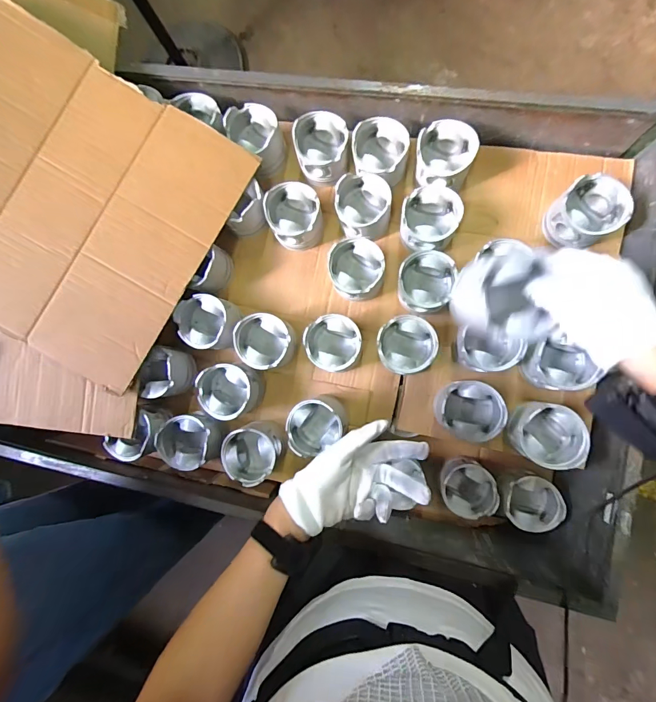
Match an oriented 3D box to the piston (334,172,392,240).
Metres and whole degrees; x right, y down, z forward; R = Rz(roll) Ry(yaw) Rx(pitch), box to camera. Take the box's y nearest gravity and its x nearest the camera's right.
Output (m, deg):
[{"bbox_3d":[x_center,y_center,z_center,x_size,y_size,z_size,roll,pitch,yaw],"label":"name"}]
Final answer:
[{"bbox_3d":[0.062,-0.248,0.657,0.095,0.070,0.102,5,88,7],"label":"piston"}]

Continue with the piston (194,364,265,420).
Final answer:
[{"bbox_3d":[-0.170,0.071,0.671,0.093,0.087,0.095,0,87,7],"label":"piston"}]

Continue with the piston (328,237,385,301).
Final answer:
[{"bbox_3d":[0.052,-0.140,0.651,0.088,0.082,0.095,0,87,7],"label":"piston"}]

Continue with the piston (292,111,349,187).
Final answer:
[{"bbox_3d":[-0.008,-0.355,0.669,0.089,0.089,0.099,-1,87,7],"label":"piston"}]

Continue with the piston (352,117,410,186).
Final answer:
[{"bbox_3d":[0.089,-0.339,0.652,0.093,0.066,0.095,0,87,7],"label":"piston"}]

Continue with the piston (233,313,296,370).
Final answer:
[{"bbox_3d":[-0.108,-0.016,0.657,0.091,0.085,0.091,0,87,7],"label":"piston"}]

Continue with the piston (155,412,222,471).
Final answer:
[{"bbox_3d":[-0.241,0.157,0.662,0.098,0.061,0.090,0,87,7],"label":"piston"}]

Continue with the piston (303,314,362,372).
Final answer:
[{"bbox_3d":[0.013,-0.013,0.650,0.089,0.083,0.092,0,87,7],"label":"piston"}]

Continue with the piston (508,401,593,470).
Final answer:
[{"bbox_3d":[0.335,0.127,0.579,0.099,0.066,0.093,14,89,7],"label":"piston"}]

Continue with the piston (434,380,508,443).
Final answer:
[{"bbox_3d":[0.225,0.094,0.607,0.093,0.088,0.090,0,87,7],"label":"piston"}]

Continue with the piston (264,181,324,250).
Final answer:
[{"bbox_3d":[-0.057,-0.239,0.665,0.089,0.074,0.099,-5,87,7],"label":"piston"}]

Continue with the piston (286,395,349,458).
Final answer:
[{"bbox_3d":[-0.017,0.125,0.645,0.096,0.083,0.089,0,87,7],"label":"piston"}]

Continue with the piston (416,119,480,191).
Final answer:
[{"bbox_3d":[0.196,-0.325,0.639,0.092,0.080,0.096,0,87,7],"label":"piston"}]

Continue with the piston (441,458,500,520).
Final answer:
[{"bbox_3d":[0.252,0.248,0.681,0.090,0.069,0.092,0,87,7],"label":"piston"}]

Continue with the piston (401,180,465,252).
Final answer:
[{"bbox_3d":[0.172,-0.220,0.637,0.099,0.076,0.095,0,87,7],"label":"piston"}]

